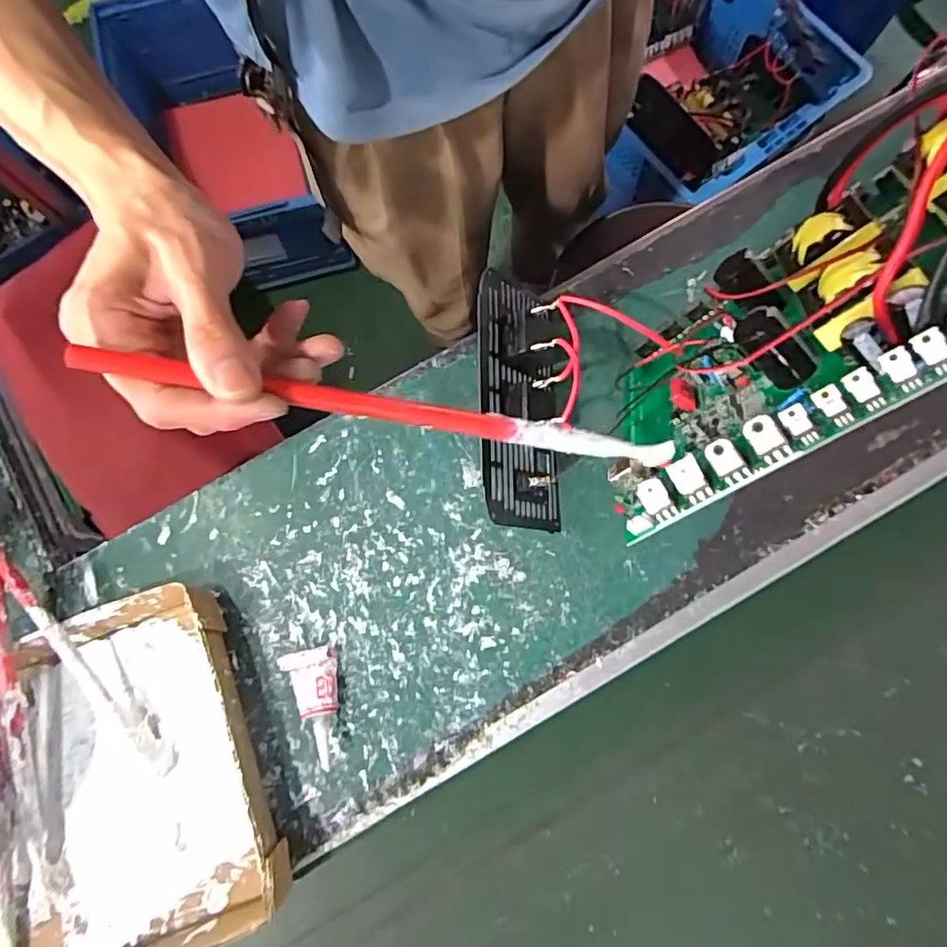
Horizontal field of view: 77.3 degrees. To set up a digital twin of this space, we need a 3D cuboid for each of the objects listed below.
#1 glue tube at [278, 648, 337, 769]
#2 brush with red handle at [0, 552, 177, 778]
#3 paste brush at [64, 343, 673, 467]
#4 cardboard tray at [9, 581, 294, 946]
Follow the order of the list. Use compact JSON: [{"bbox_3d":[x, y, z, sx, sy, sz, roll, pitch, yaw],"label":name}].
[{"bbox_3d":[-0.114,0.167,0.426,0.038,0.016,0.081,-18,65,-4],"label":"glue tube"},{"bbox_3d":[-0.302,0.111,0.425,0.017,0.022,0.262,-38,92,-8],"label":"brush with red handle"},{"bbox_3d":[-0.024,-0.026,0.259,0.259,0.010,0.012,7,76,-21],"label":"paste brush"},{"bbox_3d":[-0.299,0.232,0.412,0.291,0.036,0.230,-20,78,-4],"label":"cardboard tray"}]

